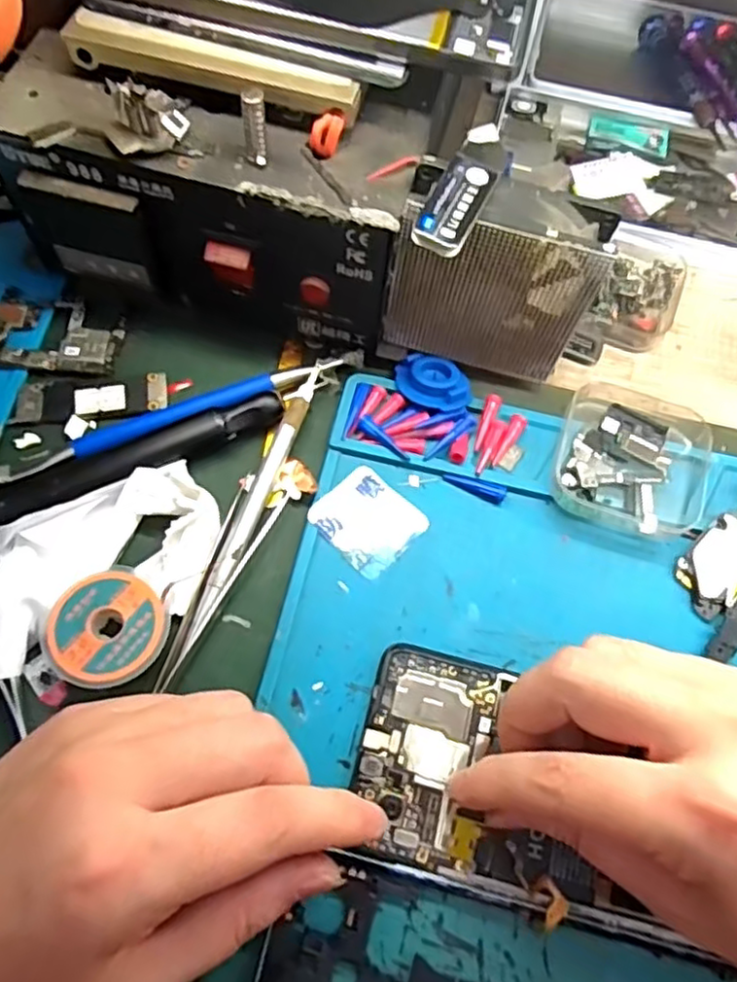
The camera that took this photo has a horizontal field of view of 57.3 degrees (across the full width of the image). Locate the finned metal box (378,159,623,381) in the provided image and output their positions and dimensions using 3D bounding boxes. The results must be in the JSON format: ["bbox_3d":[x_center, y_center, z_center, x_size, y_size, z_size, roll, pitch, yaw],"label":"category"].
[{"bbox_3d":[0.052,-0.088,0.284,0.080,0.083,0.029,14,67,3],"label":"finned metal box"}]

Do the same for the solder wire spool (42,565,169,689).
[{"bbox_3d":[-0.099,0.052,0.255,0.043,0.008,0.043,1,67,-2],"label":"solder wire spool"}]

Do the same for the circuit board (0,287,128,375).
[{"bbox_3d":[-0.152,-0.074,0.311,0.072,0.006,0.041,3,67,-1],"label":"circuit board"}]

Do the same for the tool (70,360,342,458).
[{"bbox_3d":[-0.071,-0.040,0.298,0.130,0.007,0.015,-23,70,-12],"label":"tool"}]

